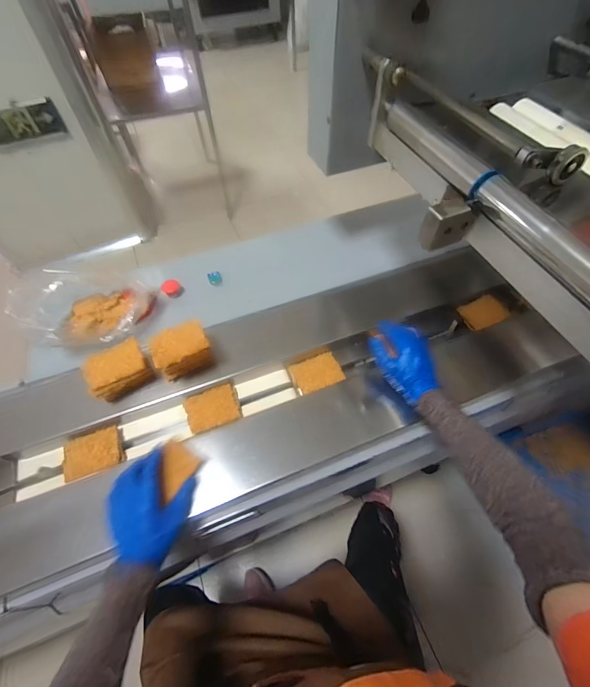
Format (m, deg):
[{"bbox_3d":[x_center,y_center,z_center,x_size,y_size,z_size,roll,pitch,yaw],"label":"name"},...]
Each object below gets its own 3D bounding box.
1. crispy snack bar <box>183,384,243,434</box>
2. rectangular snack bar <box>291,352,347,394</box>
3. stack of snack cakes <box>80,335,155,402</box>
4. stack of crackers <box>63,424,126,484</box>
[{"bbox_3d":[-0.148,0.116,0.605,0.092,0.014,0.072,-19,60,-11],"label":"crispy snack bar"},{"bbox_3d":[0.043,0.057,0.653,0.091,0.010,0.066,-17,59,-10],"label":"rectangular snack bar"},{"bbox_3d":[-0.301,0.049,0.582,0.099,0.058,0.076,-24,61,-14],"label":"stack of snack cakes"},{"bbox_3d":[-0.340,0.185,0.564,0.087,0.019,0.070,-20,60,-12],"label":"stack of crackers"}]

